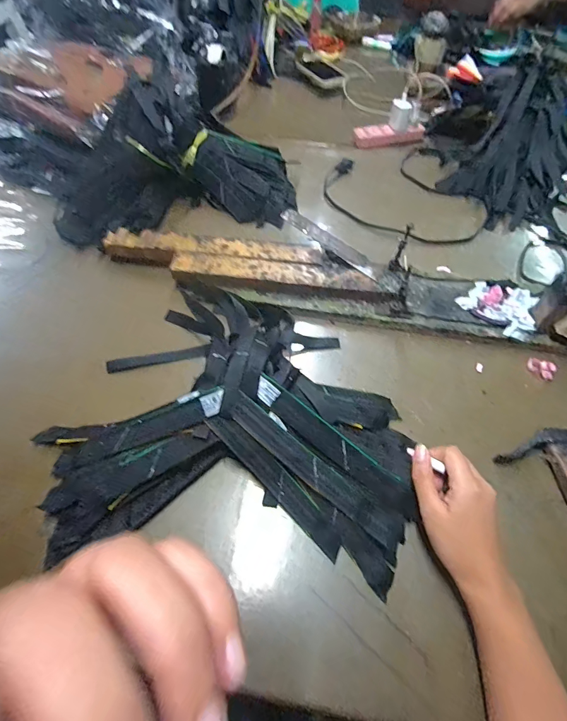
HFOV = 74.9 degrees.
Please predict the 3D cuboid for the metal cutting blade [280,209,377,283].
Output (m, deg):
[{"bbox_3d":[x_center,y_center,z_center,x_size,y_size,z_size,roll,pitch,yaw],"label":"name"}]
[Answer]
[{"bbox_3d":[0.067,-0.174,0.540,0.027,0.004,0.177,-40,68,-23],"label":"metal cutting blade"}]

